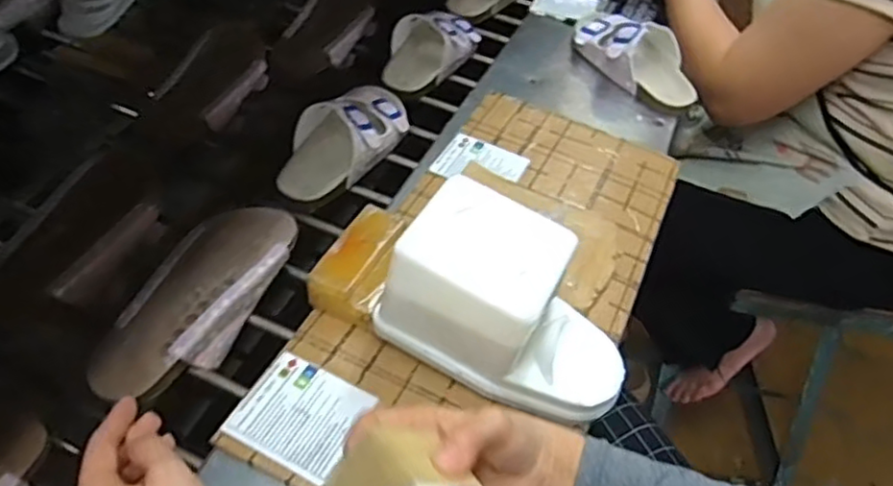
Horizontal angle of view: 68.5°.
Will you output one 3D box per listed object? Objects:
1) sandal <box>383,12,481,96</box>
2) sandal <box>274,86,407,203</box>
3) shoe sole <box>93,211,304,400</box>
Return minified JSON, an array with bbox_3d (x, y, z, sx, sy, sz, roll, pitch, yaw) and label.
[{"bbox_3d":[-0.023,-0.248,0.824,0.090,0.052,0.163,20,49,14],"label":"sandal"},{"bbox_3d":[-0.101,-0.115,0.689,0.080,0.062,0.186,25,50,17],"label":"sandal"},{"bbox_3d":[-0.209,0.046,0.553,0.082,0.039,0.197,23,50,16],"label":"shoe sole"}]

